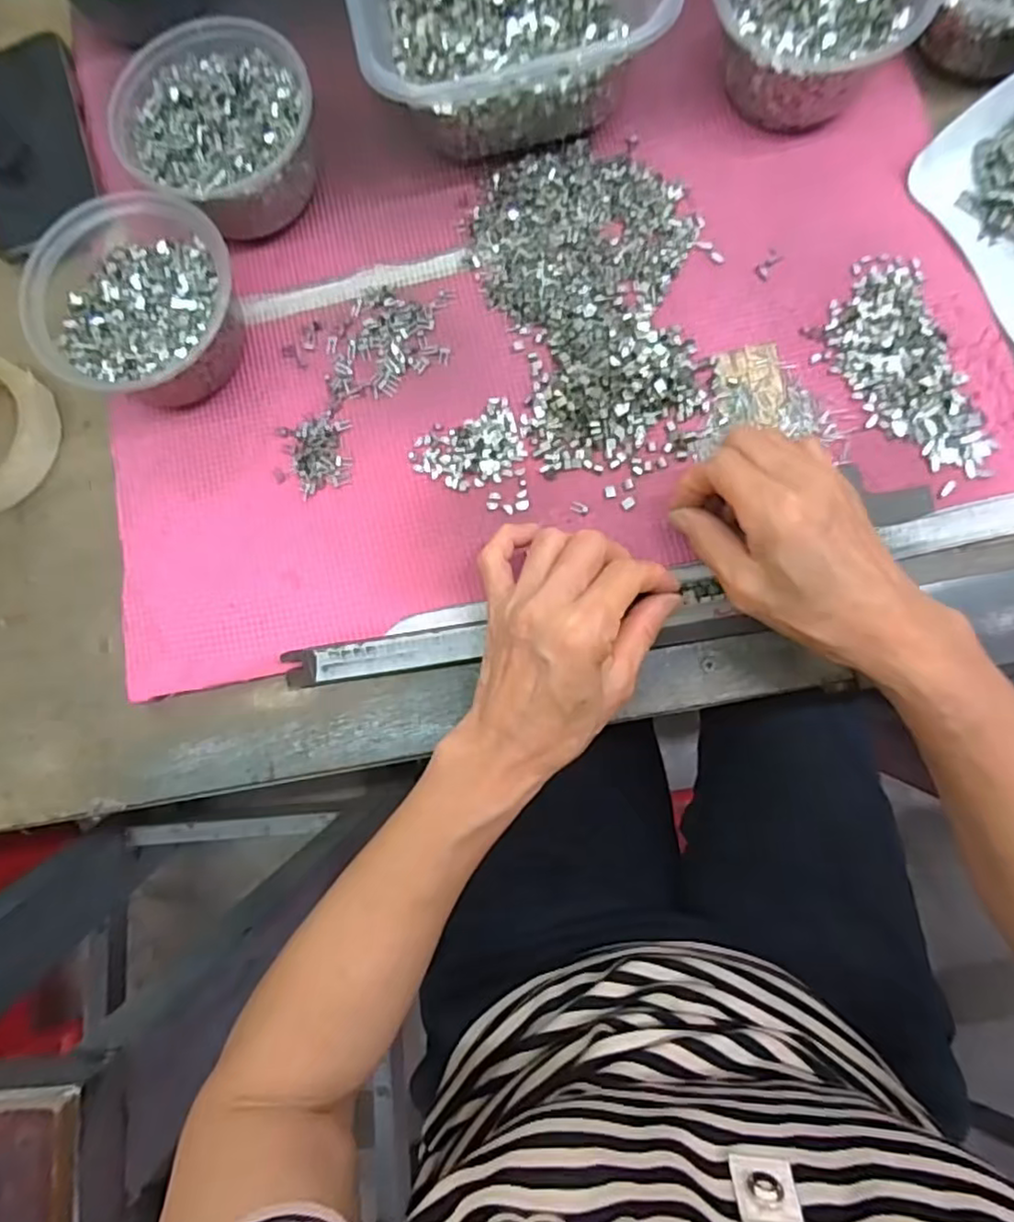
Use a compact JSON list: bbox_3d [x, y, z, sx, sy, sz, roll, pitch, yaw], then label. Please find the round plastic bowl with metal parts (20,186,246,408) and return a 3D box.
[{"bbox_3d":[-0.207,-0.173,0.386,0.106,0.058,0.109,-1,80,5],"label":"round plastic bowl with metal parts"}]

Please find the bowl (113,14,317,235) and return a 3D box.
[{"bbox_3d":[-0.170,-0.287,0.400,0.110,0.057,0.117,-1,80,5],"label":"bowl"}]

